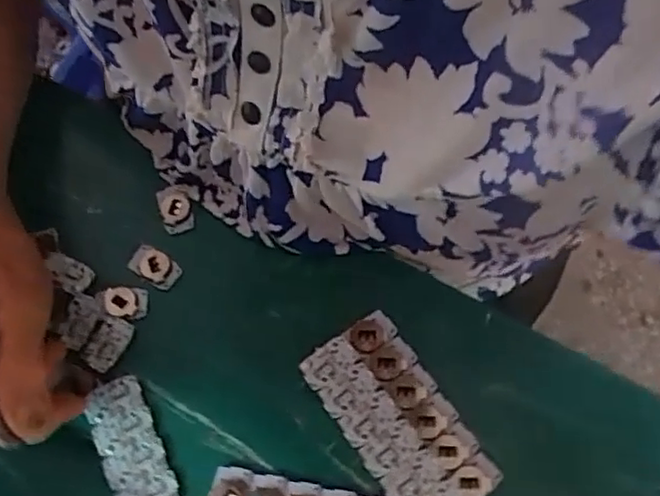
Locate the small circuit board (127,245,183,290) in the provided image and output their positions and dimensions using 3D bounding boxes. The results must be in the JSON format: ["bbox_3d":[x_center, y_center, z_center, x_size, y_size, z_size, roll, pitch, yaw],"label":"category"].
[{"bbox_3d":[-0.102,0.011,0.374,0.029,0.005,0.018,26,74,11],"label":"small circuit board"}]

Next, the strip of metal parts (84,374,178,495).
[{"bbox_3d":[-0.097,0.119,0.332,0.031,0.007,0.109,-24,72,-6],"label":"strip of metal parts"}]

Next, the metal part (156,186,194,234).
[{"bbox_3d":[-0.093,-0.023,0.385,0.019,0.005,0.027,-20,71,-5],"label":"metal part"}]

